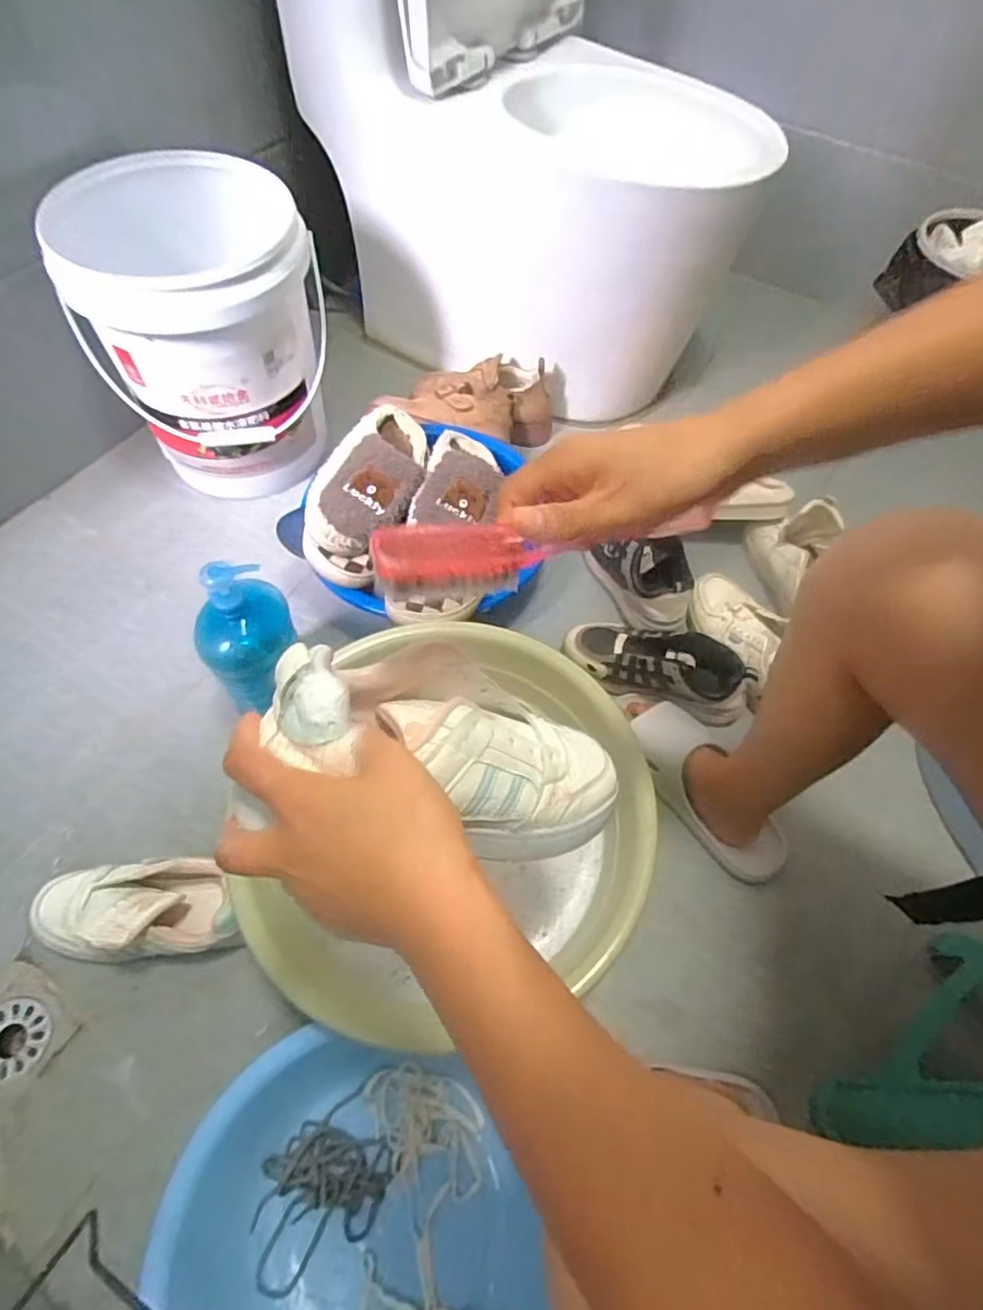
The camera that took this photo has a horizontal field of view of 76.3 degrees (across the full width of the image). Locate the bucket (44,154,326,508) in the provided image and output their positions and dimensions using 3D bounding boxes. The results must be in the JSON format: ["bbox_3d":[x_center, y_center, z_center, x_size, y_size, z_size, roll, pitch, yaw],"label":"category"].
[{"bbox_3d":[-0.408,-0.470,0.907,0.295,0.335,0.361,-19,62,-14],"label":"bucket"}]

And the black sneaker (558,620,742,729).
[{"bbox_3d":[0.215,0.011,0.815,0.233,0.085,0.079,19,60,8],"label":"black sneaker"}]

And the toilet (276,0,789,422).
[{"bbox_3d":[0.077,-0.818,0.856,0.574,0.744,0.437,36,64,16],"label":"toilet"}]

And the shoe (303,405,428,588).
[{"bbox_3d":[-0.153,-0.221,0.813,0.125,0.086,0.263,13,60,4],"label":"shoe"}]

